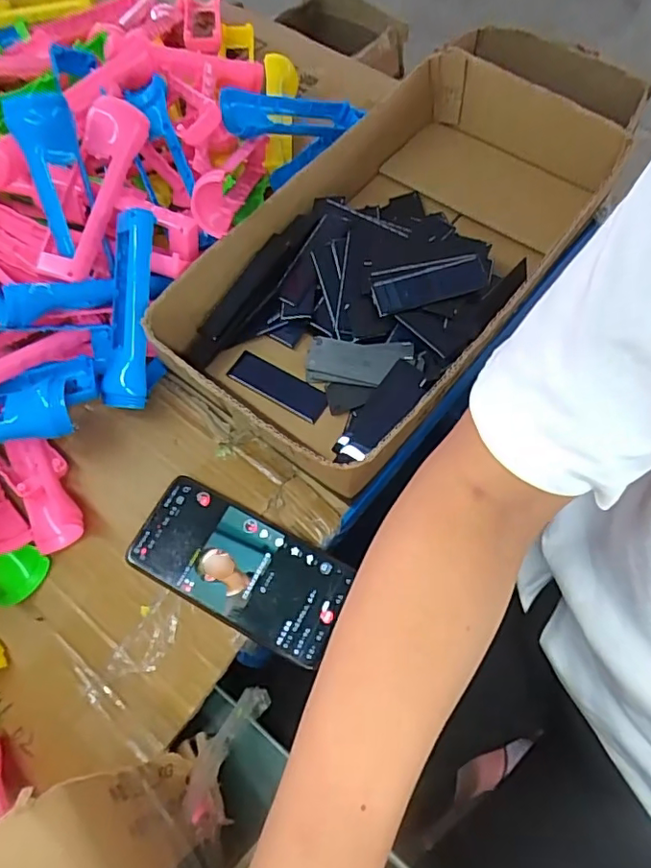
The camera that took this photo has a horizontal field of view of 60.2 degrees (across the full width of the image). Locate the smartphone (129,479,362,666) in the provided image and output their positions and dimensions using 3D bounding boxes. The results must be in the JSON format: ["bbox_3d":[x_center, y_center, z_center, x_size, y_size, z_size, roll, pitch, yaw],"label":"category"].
[{"bbox_3d":[-0.063,0.096,0.415,0.158,0.011,0.078,26,73,11],"label":"smartphone"}]

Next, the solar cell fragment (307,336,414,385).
[{"bbox_3d":[0.026,-0.061,0.460,0.086,0.005,0.036,7,73,22],"label":"solar cell fragment"}]

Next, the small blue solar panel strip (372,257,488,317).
[{"bbox_3d":[0.084,-0.120,0.457,0.089,0.010,0.028,-13,65,-3],"label":"small blue solar panel strip"}]

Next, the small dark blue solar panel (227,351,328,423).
[{"bbox_3d":[-0.041,-0.041,0.477,0.091,0.006,0.029,31,70,16],"label":"small dark blue solar panel"}]

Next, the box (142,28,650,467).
[{"bbox_3d":[0.065,-0.157,0.512,0.217,0.111,0.418,33,71,17],"label":"box"}]

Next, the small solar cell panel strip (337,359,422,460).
[{"bbox_3d":[0.043,-0.018,0.442,0.031,0.009,0.085,39,97,19],"label":"small solar cell panel strip"}]

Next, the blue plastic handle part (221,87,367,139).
[{"bbox_3d":[-0.023,-0.308,0.548,0.165,0.029,0.044,-26,63,-37],"label":"blue plastic handle part"}]

